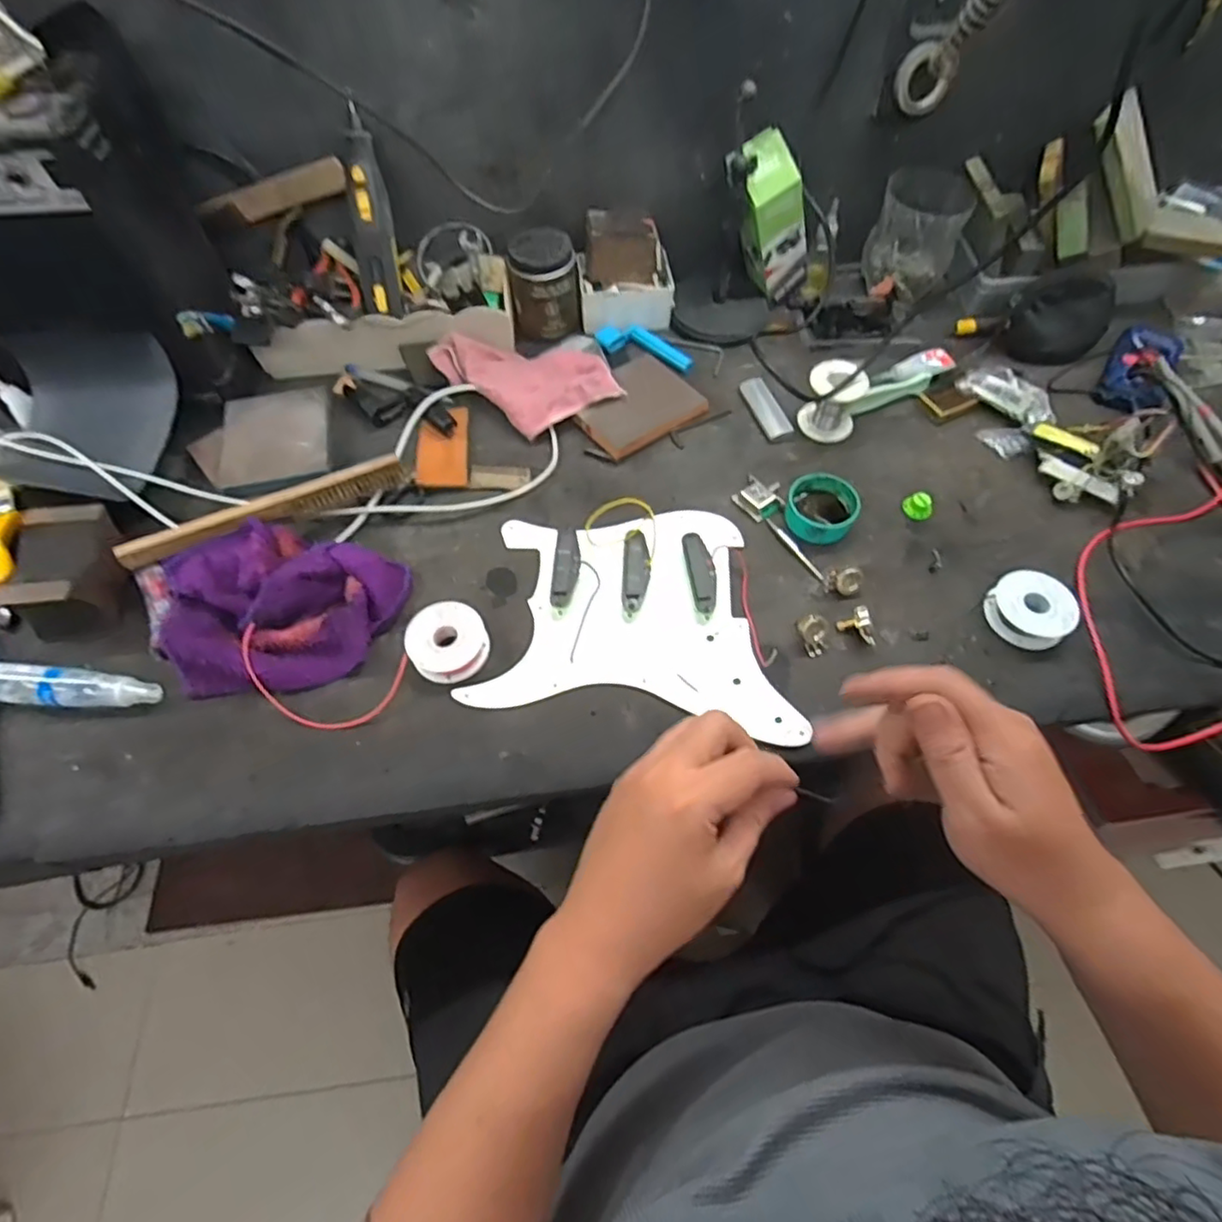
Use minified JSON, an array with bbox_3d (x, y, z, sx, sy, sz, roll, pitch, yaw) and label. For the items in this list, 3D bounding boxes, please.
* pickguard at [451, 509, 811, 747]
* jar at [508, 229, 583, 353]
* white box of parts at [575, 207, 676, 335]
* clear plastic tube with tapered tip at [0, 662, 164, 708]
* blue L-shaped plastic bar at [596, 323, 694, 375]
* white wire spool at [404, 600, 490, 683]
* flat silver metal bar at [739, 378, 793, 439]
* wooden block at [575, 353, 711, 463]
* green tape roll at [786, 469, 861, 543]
[{"bbox_3d":[0.024,-0.002,0.527,0.250,0.020,0.194,5,62,3],"label":"pickguard"},{"bbox_3d":[-0.069,-0.346,0.689,0.072,0.099,0.060,-5,62,-3],"label":"jar"},{"bbox_3d":[0.017,-0.375,0.690,0.105,0.089,0.082,-7,62,-4],"label":"white box of parts"},{"bbox_3d":[-0.422,0.059,0.490,0.139,0.028,0.029,7,62,4],"label":"clear plastic tube with tapered tip"},{"bbox_3d":[0.040,-0.292,0.698,0.113,0.012,0.041,22,64,11],"label":"blue L-shaped plastic bar"},{"bbox_3d":[-0.132,0.025,0.512,0.061,0.023,0.061,0,62,0],"label":"white wire spool"},{"bbox_3d":[0.159,-0.211,0.646,0.023,0.017,0.076,-19,63,-10],"label":"flat silver metal bar"},{"bbox_3d":[0.025,-0.214,0.650,0.123,0.015,0.099,-29,65,-15],"label":"wooden block"},{"bbox_3d":[0.192,-0.096,0.572,0.061,0.022,0.073,33,67,16],"label":"green tape roll"}]

